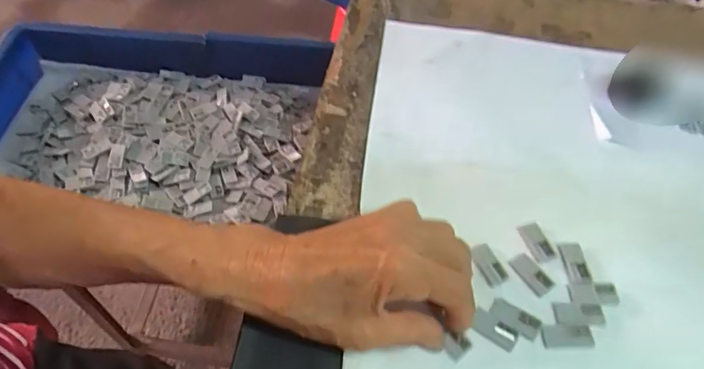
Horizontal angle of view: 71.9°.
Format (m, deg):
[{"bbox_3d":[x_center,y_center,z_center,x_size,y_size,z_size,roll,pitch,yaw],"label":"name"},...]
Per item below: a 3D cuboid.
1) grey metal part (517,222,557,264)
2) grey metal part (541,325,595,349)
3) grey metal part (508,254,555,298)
[{"bbox_3d":[0.120,0.037,0.315,0.014,0.004,0.028,-14,56,-14],"label":"grey metal part"},{"bbox_3d":[0.124,0.087,0.279,0.030,0.004,0.013,-1,54,-5],"label":"grey metal part"},{"bbox_3d":[0.113,0.056,0.302,0.014,0.004,0.028,-25,59,-21],"label":"grey metal part"}]

